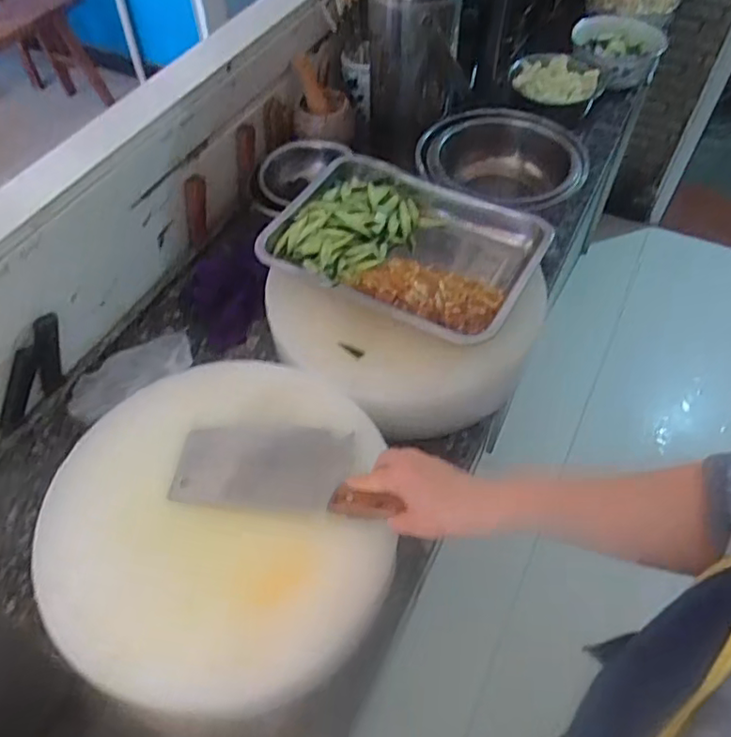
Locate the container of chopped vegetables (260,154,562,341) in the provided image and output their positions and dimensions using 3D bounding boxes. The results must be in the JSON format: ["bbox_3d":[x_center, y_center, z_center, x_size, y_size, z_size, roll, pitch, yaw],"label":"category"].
[{"bbox_3d":[0.051,-0.174,0.818,0.355,0.047,0.280,23,58,17],"label":"container of chopped vegetables"}]

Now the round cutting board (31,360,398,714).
[{"bbox_3d":[-0.153,0.149,0.632,0.335,0.050,0.357,-1,54,1],"label":"round cutting board"}]

